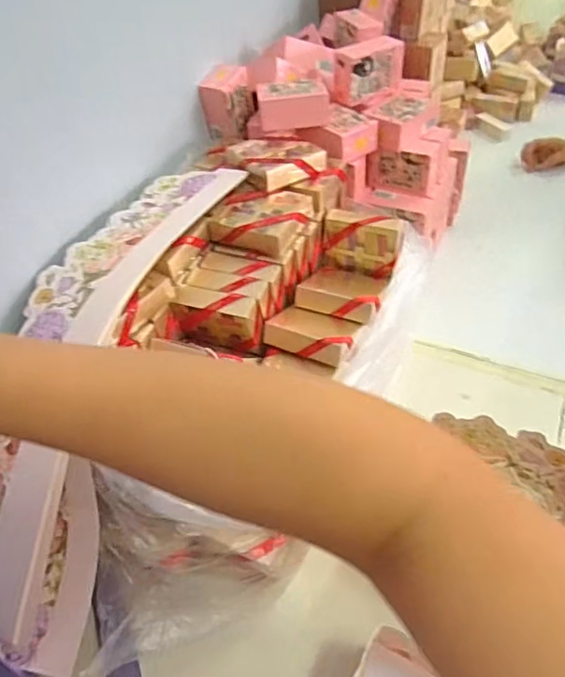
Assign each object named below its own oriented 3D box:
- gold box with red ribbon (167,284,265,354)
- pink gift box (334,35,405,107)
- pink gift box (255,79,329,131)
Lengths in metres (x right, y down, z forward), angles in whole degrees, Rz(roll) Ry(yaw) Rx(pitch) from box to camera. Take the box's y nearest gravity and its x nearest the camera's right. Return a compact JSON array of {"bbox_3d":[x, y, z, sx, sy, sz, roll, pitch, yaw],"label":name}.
[{"bbox_3d":[-0.086,-0.023,0.719,0.116,0.092,0.036,8,47,15],"label":"gold box with red ribbon"},{"bbox_3d":[0.145,-0.457,0.914,0.118,0.080,0.049,-25,48,-17],"label":"pink gift box"},{"bbox_3d":[0.018,-0.387,0.885,0.112,0.046,0.083,-7,45,0],"label":"pink gift box"}]

